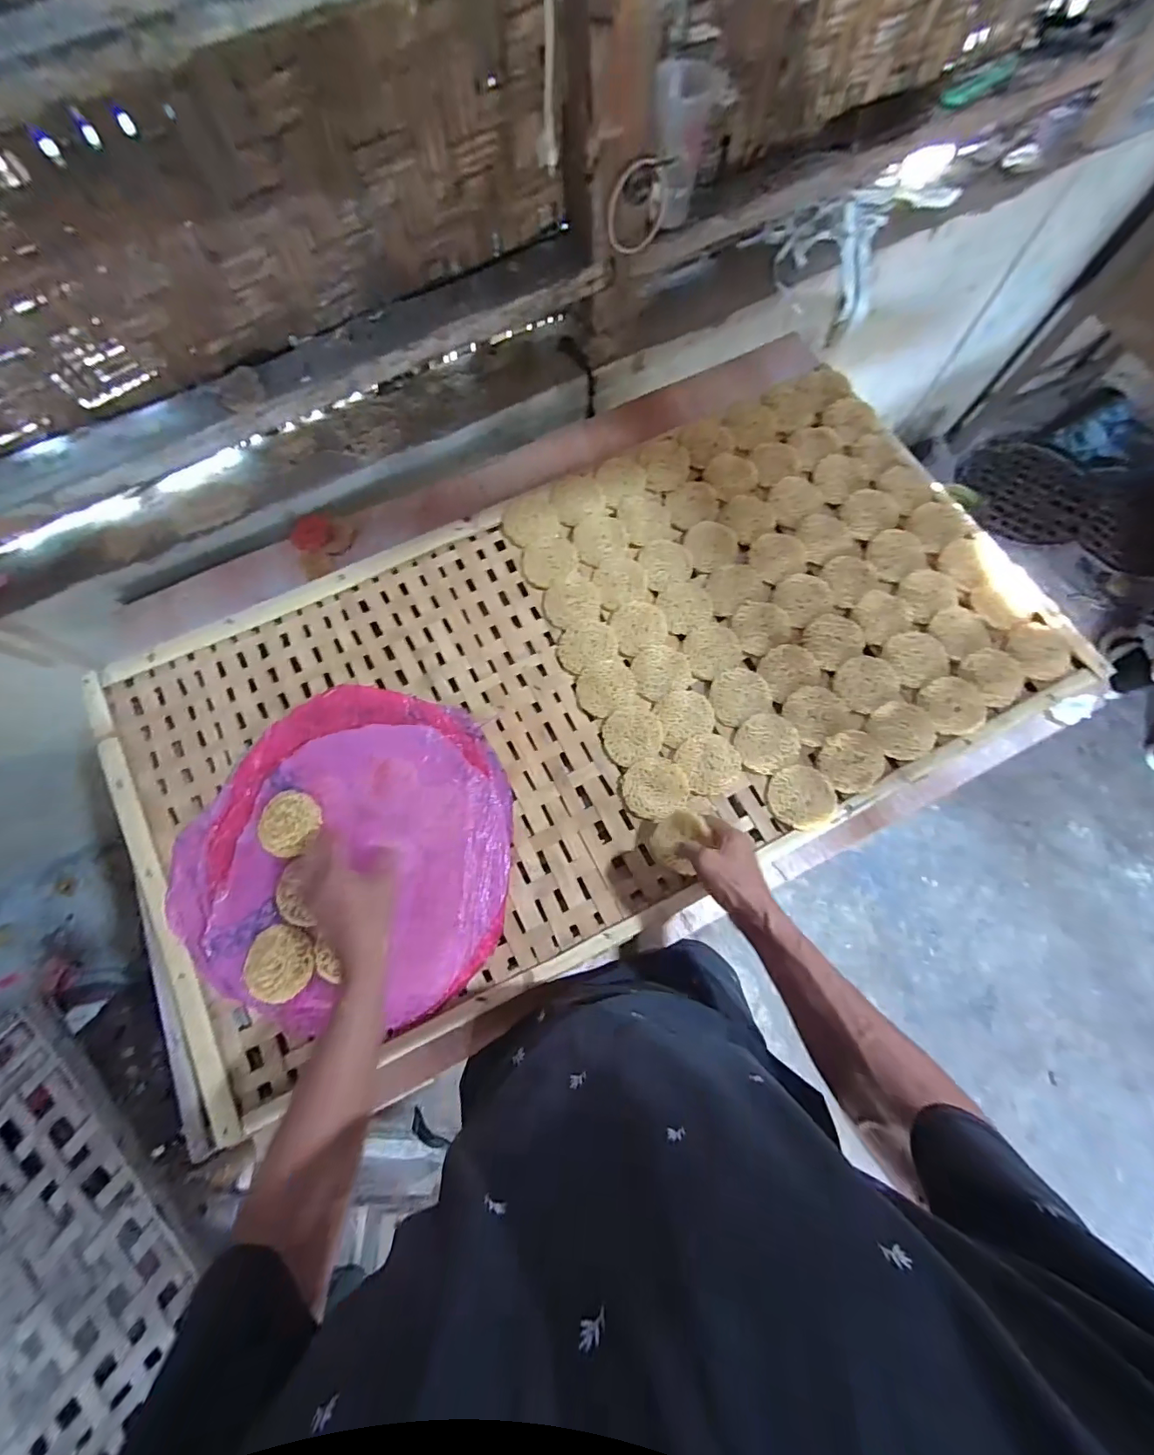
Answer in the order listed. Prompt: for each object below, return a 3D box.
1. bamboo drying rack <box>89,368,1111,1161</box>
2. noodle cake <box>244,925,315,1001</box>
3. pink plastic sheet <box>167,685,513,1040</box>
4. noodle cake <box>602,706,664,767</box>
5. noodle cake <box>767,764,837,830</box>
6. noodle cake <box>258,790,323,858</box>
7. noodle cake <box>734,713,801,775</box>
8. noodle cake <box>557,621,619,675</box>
[{"bbox_3d":[0.009,-0.049,0.667,1.215,0.036,0.629,-26,77,-5],"label":"bamboo drying rack"},{"bbox_3d":[-0.337,0.266,0.564,0.072,0.012,0.080,-32,77,-7],"label":"noodle cake"},{"bbox_3d":[-0.283,0.143,0.614,0.398,0.040,0.392,5,75,2],"label":"pink plastic sheet"},{"bbox_3d":[0.074,0.009,0.657,0.077,0.008,0.073,0,75,1],"label":"noodle cake"},{"bbox_3d":[0.281,0.085,0.616,0.076,0.014,0.076,0,75,1],"label":"noodle cake"},{"bbox_3d":[-0.358,0.118,0.613,0.070,0.014,0.077,0,75,1],"label":"noodle cake"},{"bbox_3d":[0.245,0.018,0.640,0.076,0.010,0.074,0,75,1],"label":"noodle cake"},{"bbox_3d":[0.013,-0.114,0.692,0.082,0.006,0.072,-24,76,-6],"label":"noodle cake"}]

